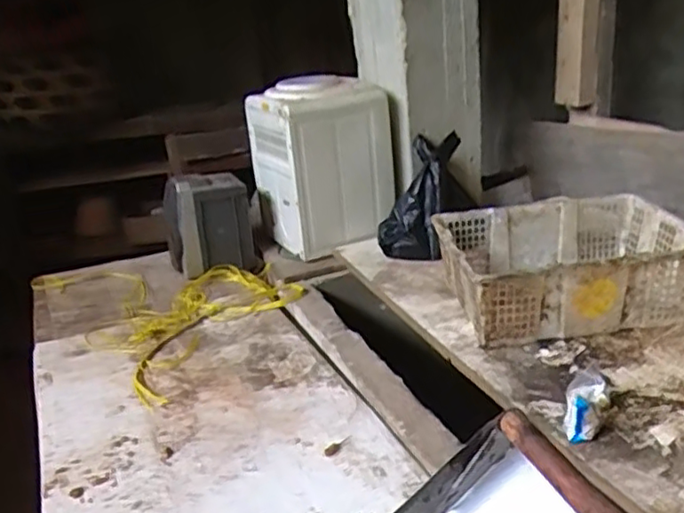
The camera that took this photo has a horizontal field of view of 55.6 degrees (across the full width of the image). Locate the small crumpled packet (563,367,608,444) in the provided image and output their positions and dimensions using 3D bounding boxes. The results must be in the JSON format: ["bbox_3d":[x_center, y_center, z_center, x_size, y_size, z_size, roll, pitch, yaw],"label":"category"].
[{"bbox_3d":[0.372,0.226,1.001,0.056,0.055,0.115,7,55,33],"label":"small crumpled packet"}]

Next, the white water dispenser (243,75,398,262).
[{"bbox_3d":[-0.058,-0.270,1.867,0.327,0.441,0.323,-14,23,-19],"label":"white water dispenser"}]

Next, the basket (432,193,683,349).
[{"bbox_3d":[0.465,0.029,1.378,0.477,0.182,0.338,-7,22,-3],"label":"basket"}]

